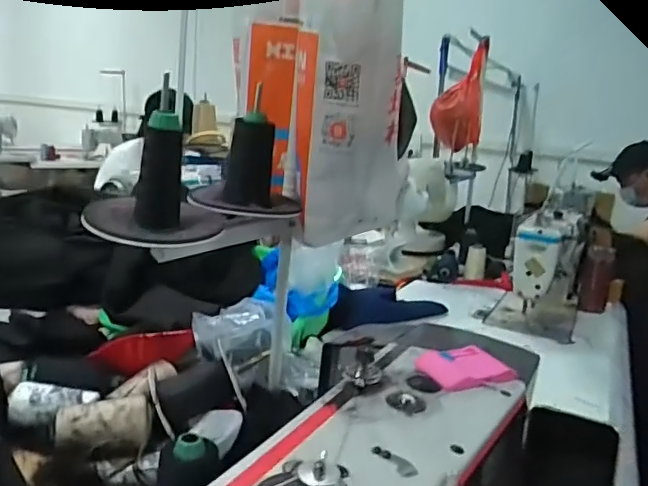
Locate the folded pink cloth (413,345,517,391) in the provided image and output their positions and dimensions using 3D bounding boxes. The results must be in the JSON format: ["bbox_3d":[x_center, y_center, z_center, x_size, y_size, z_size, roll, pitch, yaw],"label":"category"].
[{"bbox_3d":[0.111,0.099,0.446,0.073,0.016,0.046,-3,15,-33],"label":"folded pink cloth"}]

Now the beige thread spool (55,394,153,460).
[{"bbox_3d":[-0.258,0.217,0.660,0.105,0.050,0.059,0,14,-21],"label":"beige thread spool"}]

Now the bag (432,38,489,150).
[{"bbox_3d":[0.413,-0.446,1.690,0.160,0.324,0.107,15,-4,37],"label":"bag"}]

